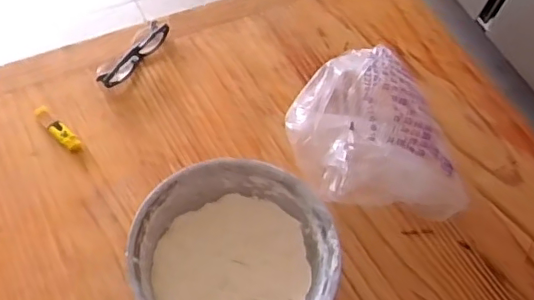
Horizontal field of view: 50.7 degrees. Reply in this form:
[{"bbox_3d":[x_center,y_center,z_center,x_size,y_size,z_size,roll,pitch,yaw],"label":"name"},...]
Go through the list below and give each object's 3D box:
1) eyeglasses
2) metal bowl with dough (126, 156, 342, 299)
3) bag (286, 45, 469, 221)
[{"bbox_3d":[-0.212,-0.157,0.900,0.047,0.027,0.147,33,62,12],"label":"eyeglasses"},{"bbox_3d":[-0.038,0.136,0.696,0.237,0.099,0.240,3,60,-5],"label":"metal bowl with dough"},{"bbox_3d":[0.148,-0.005,0.802,0.193,0.112,0.250,-21,65,-18],"label":"bag"}]

